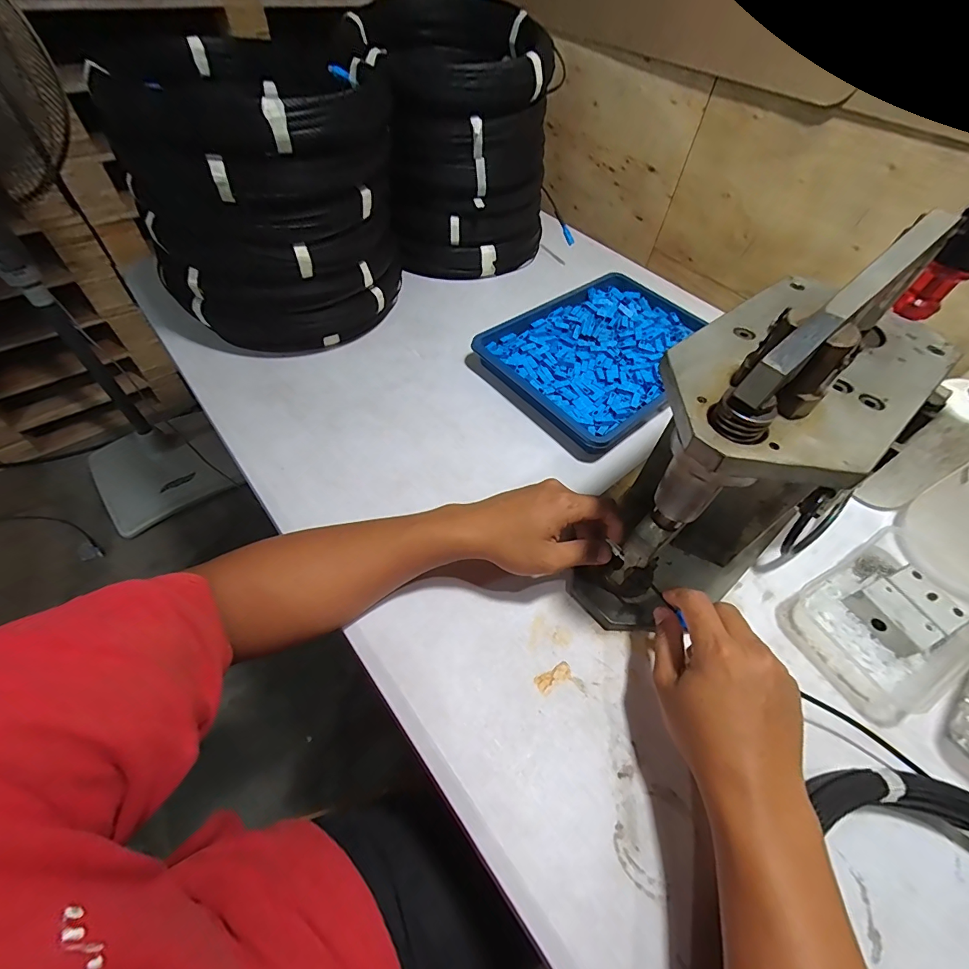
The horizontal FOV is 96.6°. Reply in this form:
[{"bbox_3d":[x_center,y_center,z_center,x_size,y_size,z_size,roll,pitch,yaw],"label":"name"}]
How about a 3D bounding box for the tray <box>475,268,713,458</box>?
[{"bbox_3d":[0.178,-0.193,0.615,0.332,0.028,0.234,-34,63,-24],"label":"tray"}]

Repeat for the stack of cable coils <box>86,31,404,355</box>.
[{"bbox_3d":[-0.268,-0.351,0.557,0.283,0.270,0.299,-13,56,-14],"label":"stack of cable coils"}]

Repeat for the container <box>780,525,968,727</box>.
[{"bbox_3d":[0.389,0.125,0.407,0.185,0.036,0.121,-25,60,-21],"label":"container"}]

